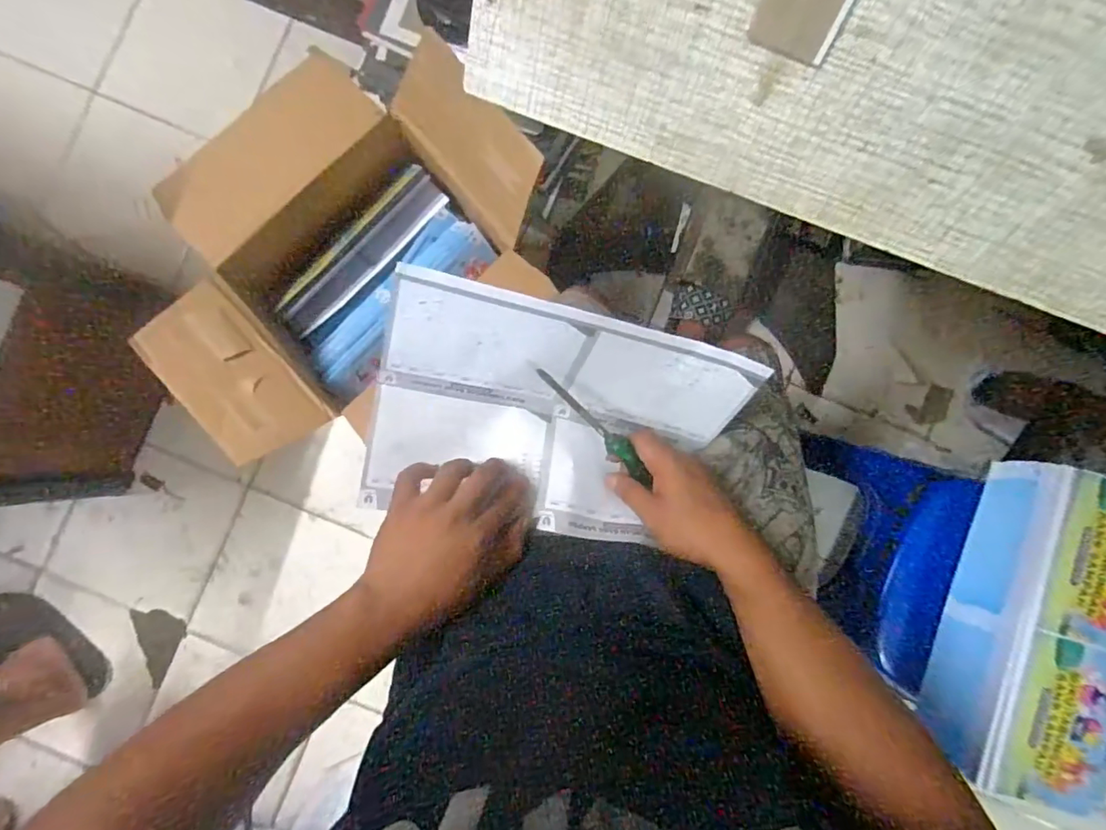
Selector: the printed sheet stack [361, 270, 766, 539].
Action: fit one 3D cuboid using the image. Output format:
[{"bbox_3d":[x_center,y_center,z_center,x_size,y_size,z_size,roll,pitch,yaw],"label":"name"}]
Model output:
[{"bbox_3d":[0.006,0.005,0.431,0.305,0.108,0.180,8,88,0],"label":"printed sheet stack"}]

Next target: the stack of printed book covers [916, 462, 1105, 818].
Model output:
[{"bbox_3d":[0.481,0.208,0.516,0.133,0.073,0.300,19,88,0],"label":"stack of printed book covers"}]

